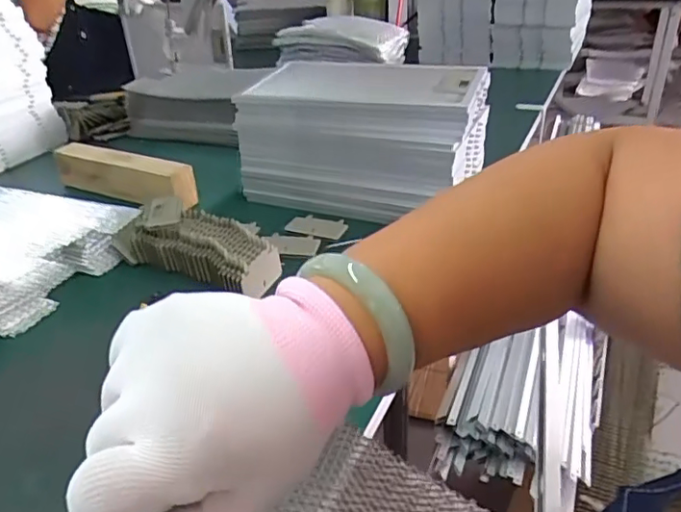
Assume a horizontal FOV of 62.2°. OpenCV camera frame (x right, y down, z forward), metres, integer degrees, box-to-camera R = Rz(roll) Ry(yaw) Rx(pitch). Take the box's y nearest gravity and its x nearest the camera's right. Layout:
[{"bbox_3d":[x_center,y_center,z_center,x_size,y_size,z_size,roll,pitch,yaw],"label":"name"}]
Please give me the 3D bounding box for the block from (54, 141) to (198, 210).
[{"bbox_3d":[-0.364,-0.136,0.942,0.290,0.067,0.044,13,35,26],"label":"block"}]

